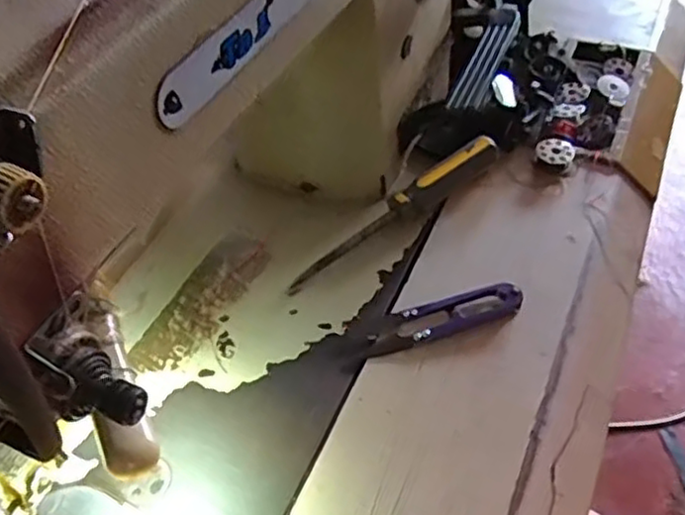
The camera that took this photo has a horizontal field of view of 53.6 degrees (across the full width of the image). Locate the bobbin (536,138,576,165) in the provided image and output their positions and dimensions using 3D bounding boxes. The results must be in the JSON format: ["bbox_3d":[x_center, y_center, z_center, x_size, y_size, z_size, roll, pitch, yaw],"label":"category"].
[{"bbox_3d":[0.143,-0.070,0.456,0.025,0.010,0.020,16,51,17],"label":"bobbin"}]

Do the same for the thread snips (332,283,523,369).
[{"bbox_3d":[0.048,0.035,0.376,0.106,0.010,0.024,-13,49,-9],"label":"thread snips"}]

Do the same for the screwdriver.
[{"bbox_3d":[0.037,-0.030,0.421,0.164,0.022,0.018,-32,54,-23],"label":"screwdriver"}]

